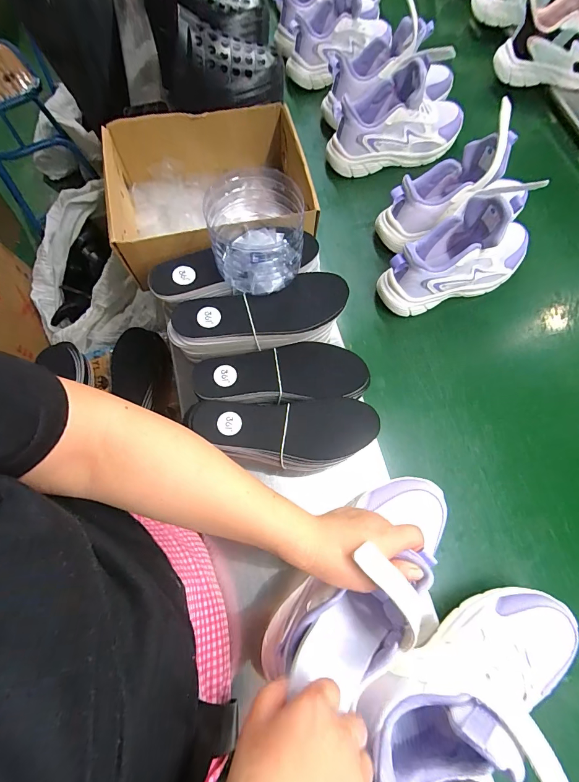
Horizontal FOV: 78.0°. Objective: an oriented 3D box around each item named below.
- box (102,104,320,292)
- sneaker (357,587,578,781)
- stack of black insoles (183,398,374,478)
[{"bbox_3d":[-0.114,-0.284,0.525,0.267,0.091,0.241,-11,72,-5],"label":"box"},{"bbox_3d":[0.178,0.283,0.322,0.243,0.117,0.111,-19,72,-22],"label":"sneaker"},{"bbox_3d":[-0.006,0.055,0.424,0.210,0.051,0.081,-2,71,-1],"label":"stack of black insoles"}]

